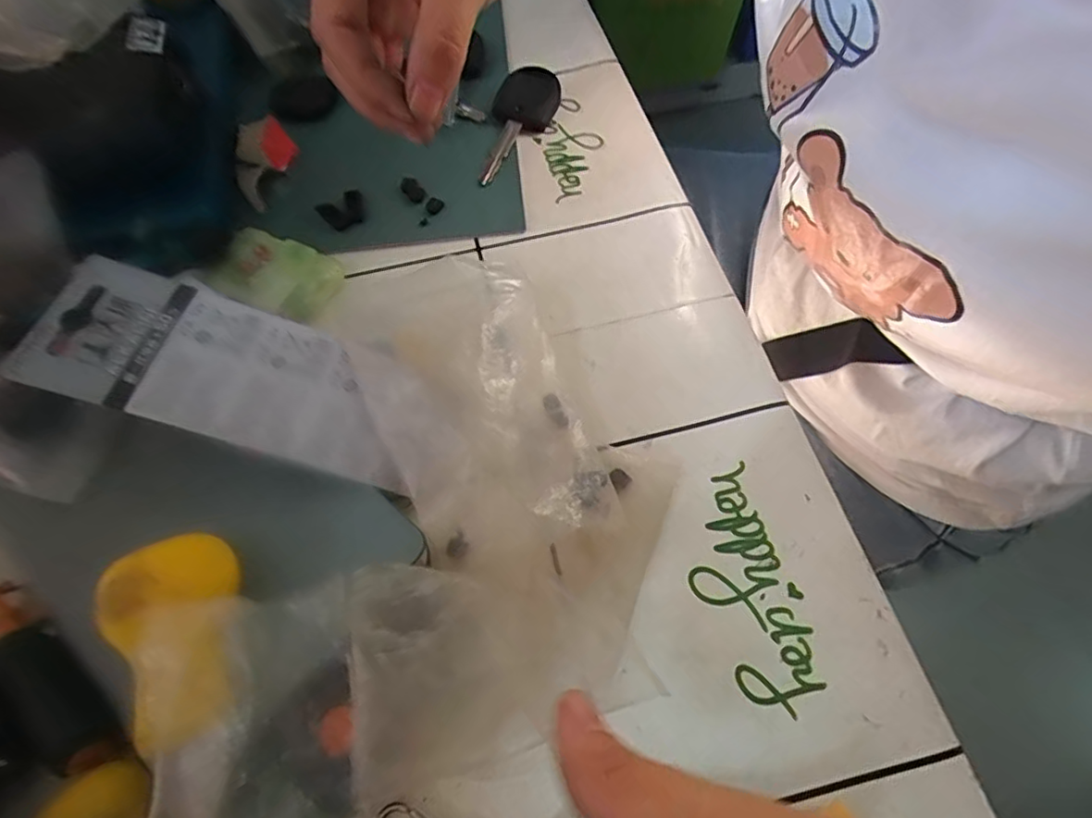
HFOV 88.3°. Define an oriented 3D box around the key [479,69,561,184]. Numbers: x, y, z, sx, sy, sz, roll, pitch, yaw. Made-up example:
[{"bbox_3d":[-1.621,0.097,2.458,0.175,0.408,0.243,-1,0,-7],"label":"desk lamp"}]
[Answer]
[{"bbox_3d":[-0.018,-0.148,0.293,0.031,0.013,0.078,18,64,10],"label":"key"}]

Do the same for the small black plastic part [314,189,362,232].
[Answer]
[{"bbox_3d":[-0.098,-0.097,0.272,0.021,0.004,0.021,-33,67,-15],"label":"small black plastic part"}]

